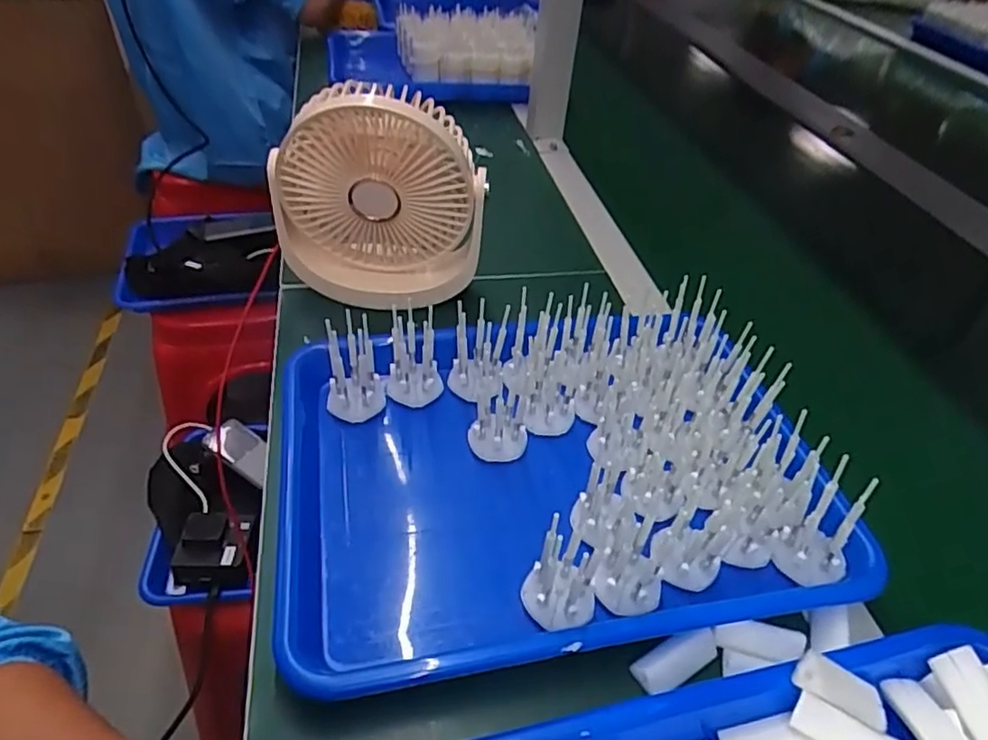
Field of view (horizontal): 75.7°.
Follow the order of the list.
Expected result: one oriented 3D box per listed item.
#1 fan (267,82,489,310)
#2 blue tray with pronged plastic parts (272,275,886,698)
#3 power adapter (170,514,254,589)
[{"bbox_3d":[-0.088,-0.137,0.501,0.154,0.169,0.063,7,42,2],"label":"fan"},{"bbox_3d":[0.037,0.050,0.396,0.336,0.065,0.243,-5,43,-11],"label":"blue tray with pronged plastic parts"},{"bbox_3d":[-0.307,0.194,0.700,0.072,0.029,0.081,-1,43,-8],"label":"power adapter"}]

